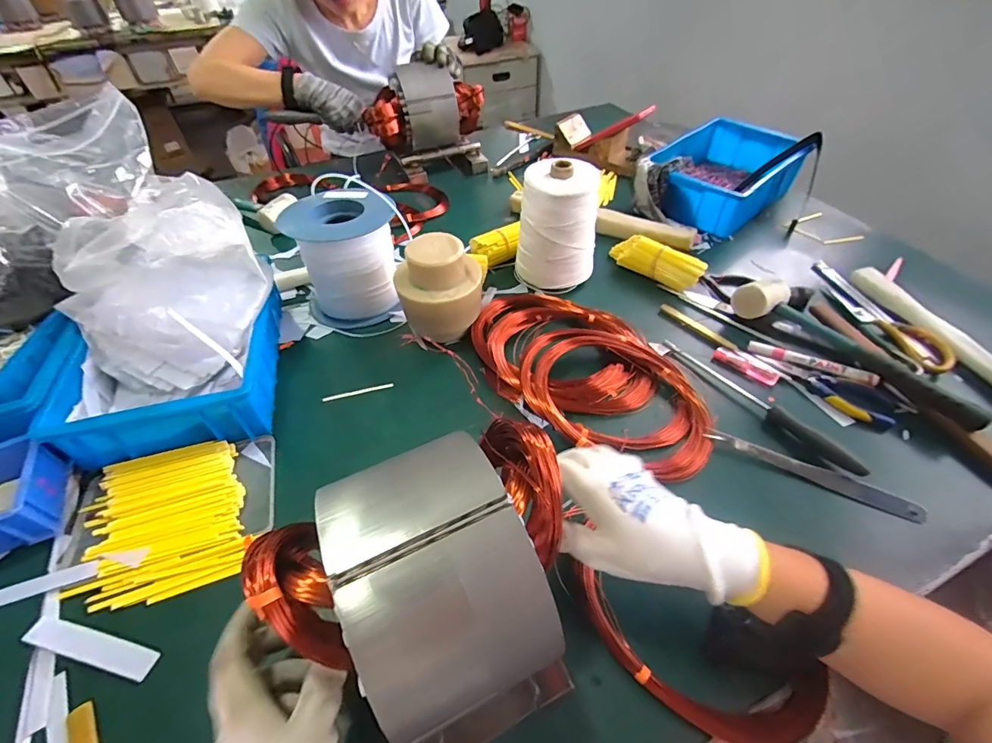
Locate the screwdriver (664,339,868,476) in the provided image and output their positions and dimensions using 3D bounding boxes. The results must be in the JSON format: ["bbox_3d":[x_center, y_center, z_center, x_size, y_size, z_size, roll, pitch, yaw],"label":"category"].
[{"bbox_3d":[0.305,0.032,0.525,0.022,0.021,0.244,-26,52,-22],"label":"screwdriver"}]

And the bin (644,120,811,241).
[{"bbox_3d":[0.420,-0.367,0.838,0.213,0.087,0.301,33,55,27],"label":"bin"}]

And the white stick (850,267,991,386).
[{"bbox_3d":[0.590,-0.043,0.582,0.030,0.029,0.295,-10,48,-9],"label":"white stick"}]

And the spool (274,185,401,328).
[{"bbox_3d":[-0.209,-0.162,0.634,0.143,0.140,0.138,-18,50,-16],"label":"spool"}]

